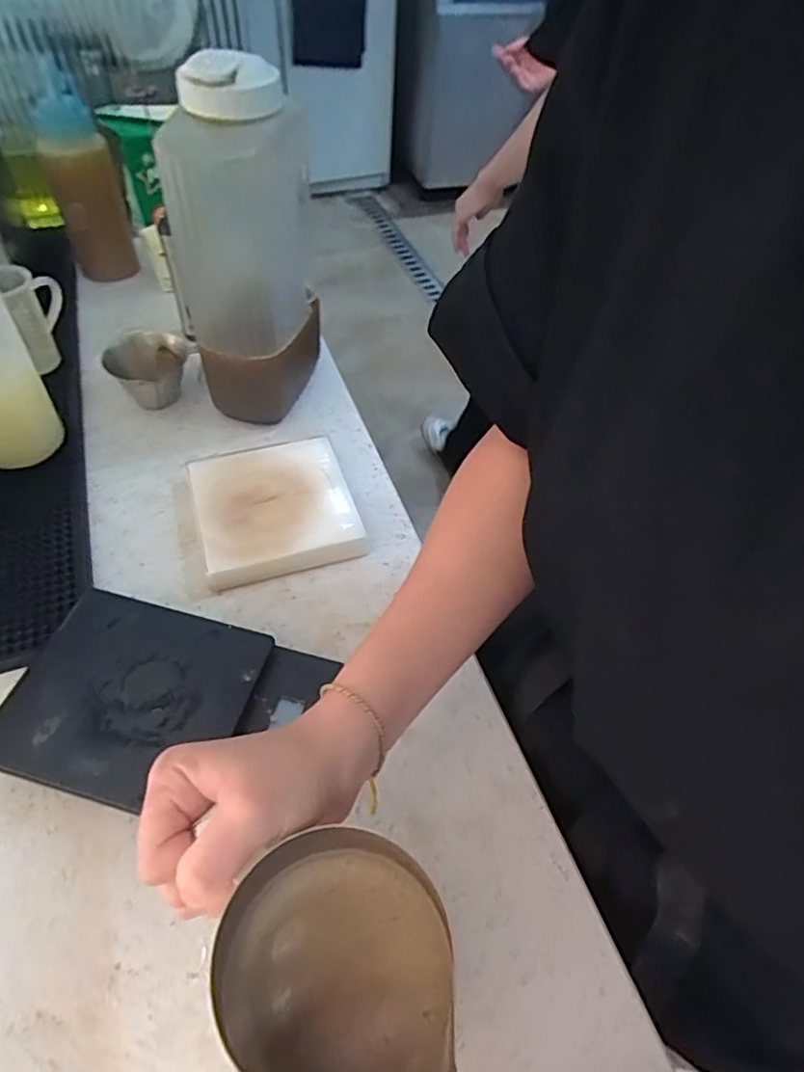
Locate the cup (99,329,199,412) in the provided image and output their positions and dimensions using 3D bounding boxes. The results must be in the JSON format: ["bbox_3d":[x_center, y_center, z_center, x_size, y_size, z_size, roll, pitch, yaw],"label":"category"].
[{"bbox_3d":[-0.235,-0.156,0.575,0.057,0.050,0.076,26,53,16],"label":"cup"}]

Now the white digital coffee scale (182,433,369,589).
[{"bbox_3d":[-0.104,-0.025,0.497,0.119,0.025,0.124,-13,53,-15],"label":"white digital coffee scale"}]

